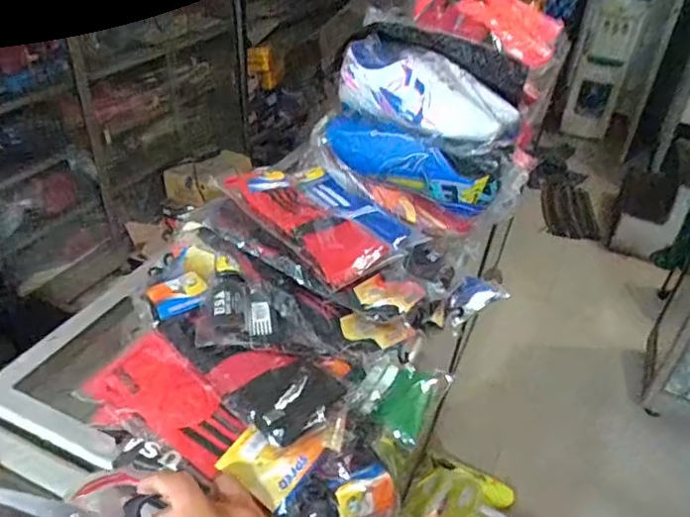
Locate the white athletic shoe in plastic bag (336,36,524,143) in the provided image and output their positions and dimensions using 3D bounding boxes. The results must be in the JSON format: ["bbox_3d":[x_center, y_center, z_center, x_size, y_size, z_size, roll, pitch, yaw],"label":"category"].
[{"bbox_3d":[0.119,-0.251,0.839,0.246,0.070,0.143,26,40,27],"label":"white athletic shoe in plastic bag"}]

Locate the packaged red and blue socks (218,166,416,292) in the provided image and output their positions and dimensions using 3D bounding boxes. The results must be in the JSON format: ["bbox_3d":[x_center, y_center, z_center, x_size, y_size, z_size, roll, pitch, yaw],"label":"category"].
[{"bbox_3d":[-0.020,-0.050,0.701,0.168,0.046,0.220,-23,44,-34],"label":"packaged red and blue socks"}]

